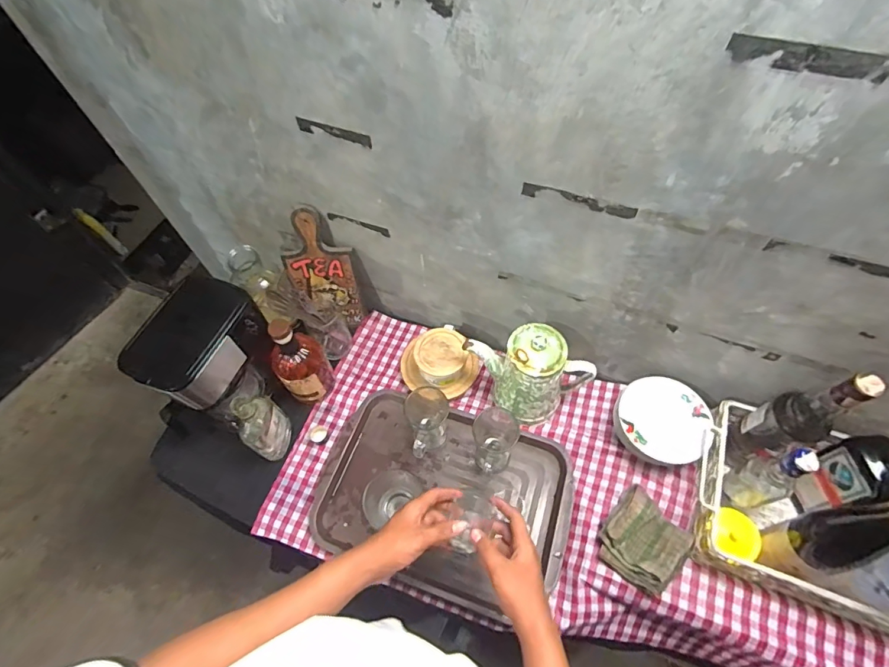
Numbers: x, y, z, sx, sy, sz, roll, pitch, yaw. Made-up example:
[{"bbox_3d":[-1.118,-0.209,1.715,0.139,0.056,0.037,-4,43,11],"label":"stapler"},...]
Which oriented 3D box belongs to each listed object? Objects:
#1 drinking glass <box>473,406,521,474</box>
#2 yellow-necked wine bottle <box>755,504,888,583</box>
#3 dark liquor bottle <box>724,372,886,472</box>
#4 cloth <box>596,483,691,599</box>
[{"bbox_3d":[0.090,0.191,0.785,0.080,0.107,0.085,17,61,12],"label":"drinking glass"},{"bbox_3d":[0.498,0.237,0.519,0.074,0.313,0.070,-9,59,-3],"label":"yellow-necked wine bottle"},{"bbox_3d":[0.487,0.136,0.634,0.073,0.283,0.077,-1,59,2],"label":"dark liquor bottle"},{"bbox_3d":[0.311,0.326,0.695,0.126,0.056,0.116,-40,65,-19],"label":"cloth"}]

